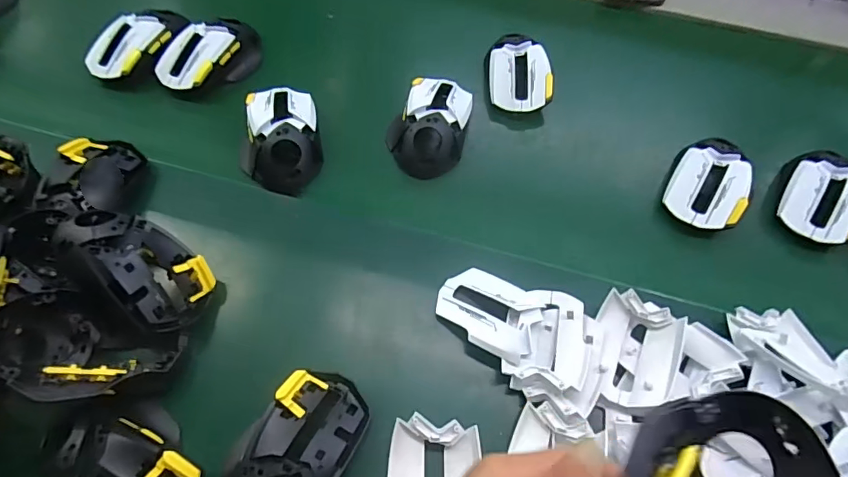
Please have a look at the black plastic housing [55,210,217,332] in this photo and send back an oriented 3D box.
[{"bbox_3d":[-0.211,0.022,0.360,0.107,0.039,0.063,46,46,-14],"label":"black plastic housing"}]

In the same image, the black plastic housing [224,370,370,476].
[{"bbox_3d":[-0.087,0.140,0.316,0.070,0.028,0.114,22,59,13],"label":"black plastic housing"}]

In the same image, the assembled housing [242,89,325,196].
[{"bbox_3d":[-0.135,-0.097,0.465,0.070,0.044,0.116,-8,57,-6],"label":"assembled housing"}]

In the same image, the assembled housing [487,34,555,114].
[{"bbox_3d":[0.101,-0.173,0.523,0.065,0.041,0.096,4,57,3],"label":"assembled housing"}]

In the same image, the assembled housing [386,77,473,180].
[{"bbox_3d":[0.006,-0.113,0.479,0.073,0.037,0.113,9,57,5],"label":"assembled housing"}]

